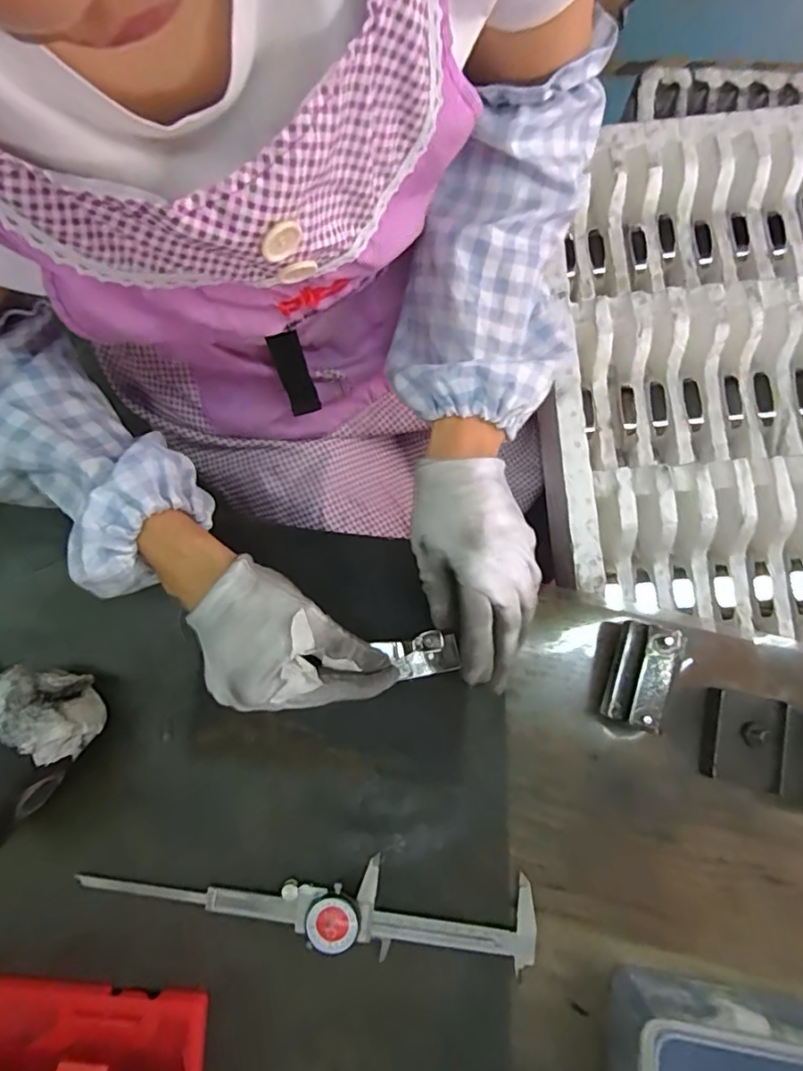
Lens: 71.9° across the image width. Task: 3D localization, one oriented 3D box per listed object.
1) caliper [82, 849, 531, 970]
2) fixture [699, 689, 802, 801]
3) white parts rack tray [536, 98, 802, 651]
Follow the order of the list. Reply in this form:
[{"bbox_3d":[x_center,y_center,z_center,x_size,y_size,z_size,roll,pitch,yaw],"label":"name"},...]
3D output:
[{"bbox_3d":[-0.064,0.256,0.392,0.314,0.017,0.059,7,81,3],"label":"caliper"},{"bbox_3d":[0.264,0.144,0.369,0.095,0.074,0.067,14,80,5],"label":"fixture"},{"bbox_3d":[0.410,-0.146,0.511,0.552,0.085,0.531,-3,81,2],"label":"white parts rack tray"}]

